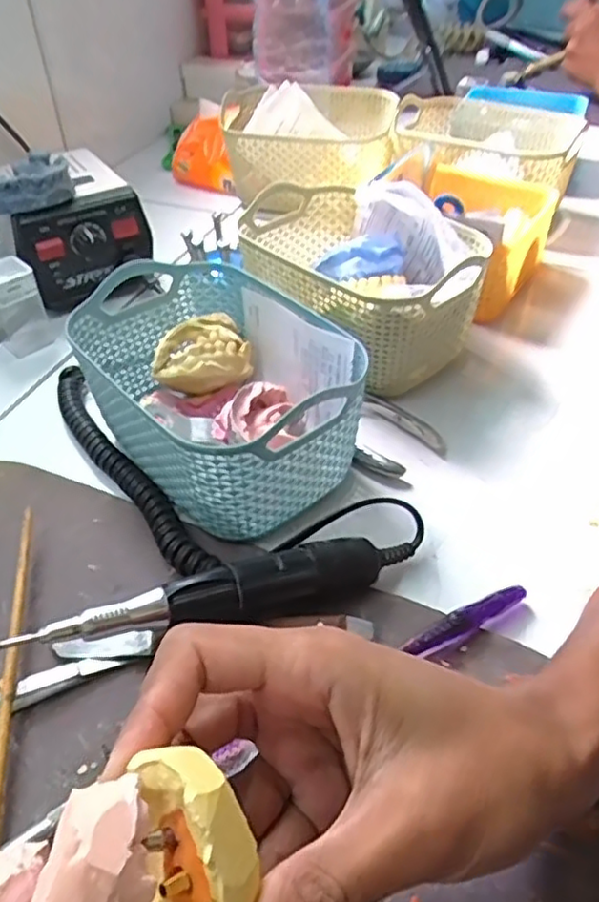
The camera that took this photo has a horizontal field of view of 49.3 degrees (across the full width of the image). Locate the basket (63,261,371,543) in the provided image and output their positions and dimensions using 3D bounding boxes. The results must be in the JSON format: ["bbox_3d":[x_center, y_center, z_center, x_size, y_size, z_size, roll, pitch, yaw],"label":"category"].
[{"bbox_3d":[-0.048,-0.032,0.386,0.116,0.083,0.169,-31,51,-28],"label":"basket"}]

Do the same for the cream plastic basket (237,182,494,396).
[{"bbox_3d":[0.038,-0.117,0.477,0.118,0.085,0.173,-33,52,-29],"label":"cream plastic basket"}]

